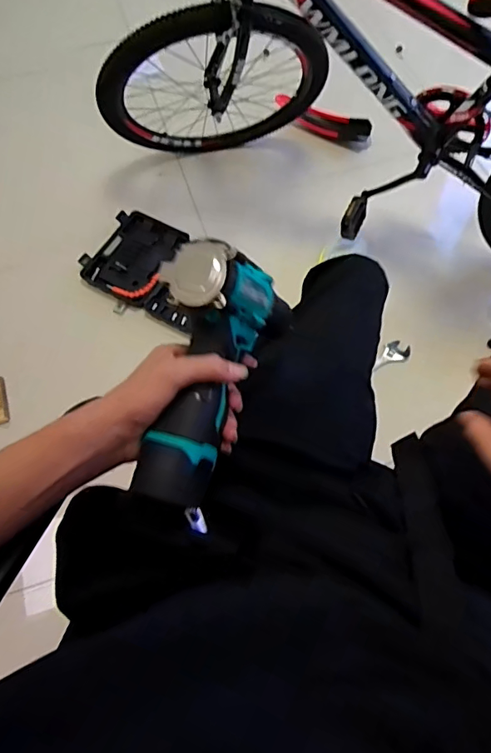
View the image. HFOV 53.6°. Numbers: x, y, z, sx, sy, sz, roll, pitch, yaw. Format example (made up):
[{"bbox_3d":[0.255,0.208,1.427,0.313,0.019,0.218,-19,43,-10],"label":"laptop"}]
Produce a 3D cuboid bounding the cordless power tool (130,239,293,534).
[{"bbox_3d":[-0.032,0.008,0.387,0.085,0.079,0.205,14,87,11],"label":"cordless power tool"}]

